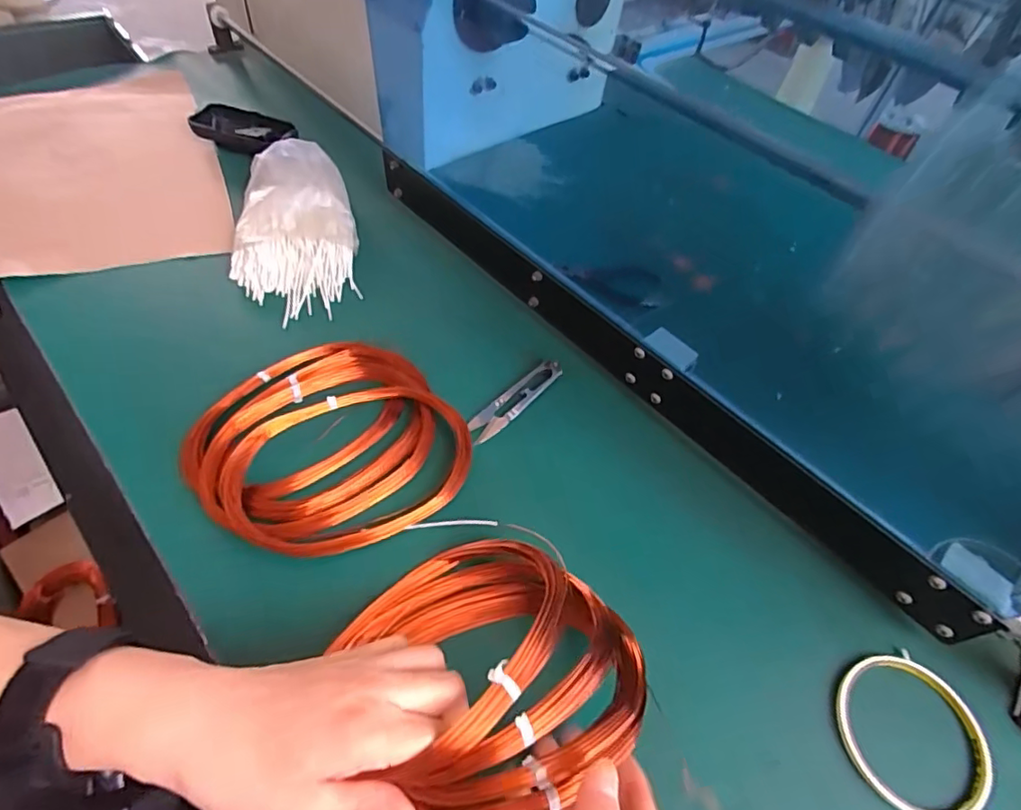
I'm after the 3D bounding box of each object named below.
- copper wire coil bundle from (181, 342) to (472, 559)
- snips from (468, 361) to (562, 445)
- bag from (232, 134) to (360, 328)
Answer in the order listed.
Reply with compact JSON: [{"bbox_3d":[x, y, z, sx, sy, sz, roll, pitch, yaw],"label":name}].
[{"bbox_3d":[-0.130,0.023,0.394,0.169,0.033,0.171,3,54,-4],"label":"copper wire coil bundle"},{"bbox_3d":[0.005,-0.005,0.445,0.022,0.006,0.100,39,59,21],"label":"snips"},{"bbox_3d":[-0.202,-0.166,0.519,0.110,0.049,0.197,-10,55,-12],"label":"bag"}]

